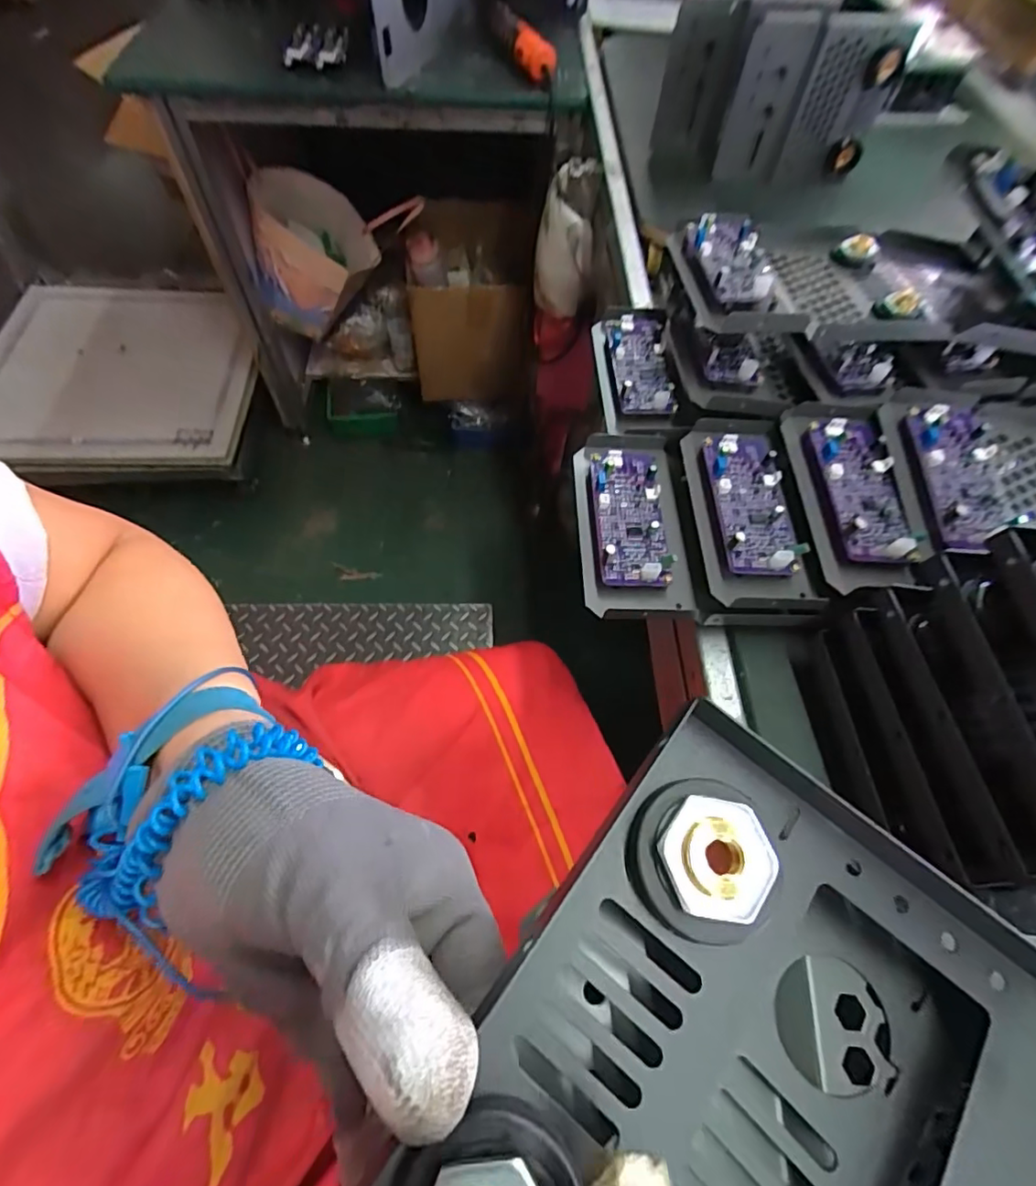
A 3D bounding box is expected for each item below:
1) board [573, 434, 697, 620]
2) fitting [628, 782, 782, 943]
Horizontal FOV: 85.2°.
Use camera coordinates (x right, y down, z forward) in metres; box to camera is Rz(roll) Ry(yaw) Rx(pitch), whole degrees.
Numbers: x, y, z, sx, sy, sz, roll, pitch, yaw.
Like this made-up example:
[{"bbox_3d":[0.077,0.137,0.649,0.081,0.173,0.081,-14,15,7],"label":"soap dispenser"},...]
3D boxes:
[{"bbox_3d":[0.081,-0.054,0.402,0.075,0.029,0.154,4,60,-1],"label":"board"},{"bbox_3d":[0.046,0.067,0.142,0.035,0.013,0.035,1,61,-3],"label":"fitting"}]

